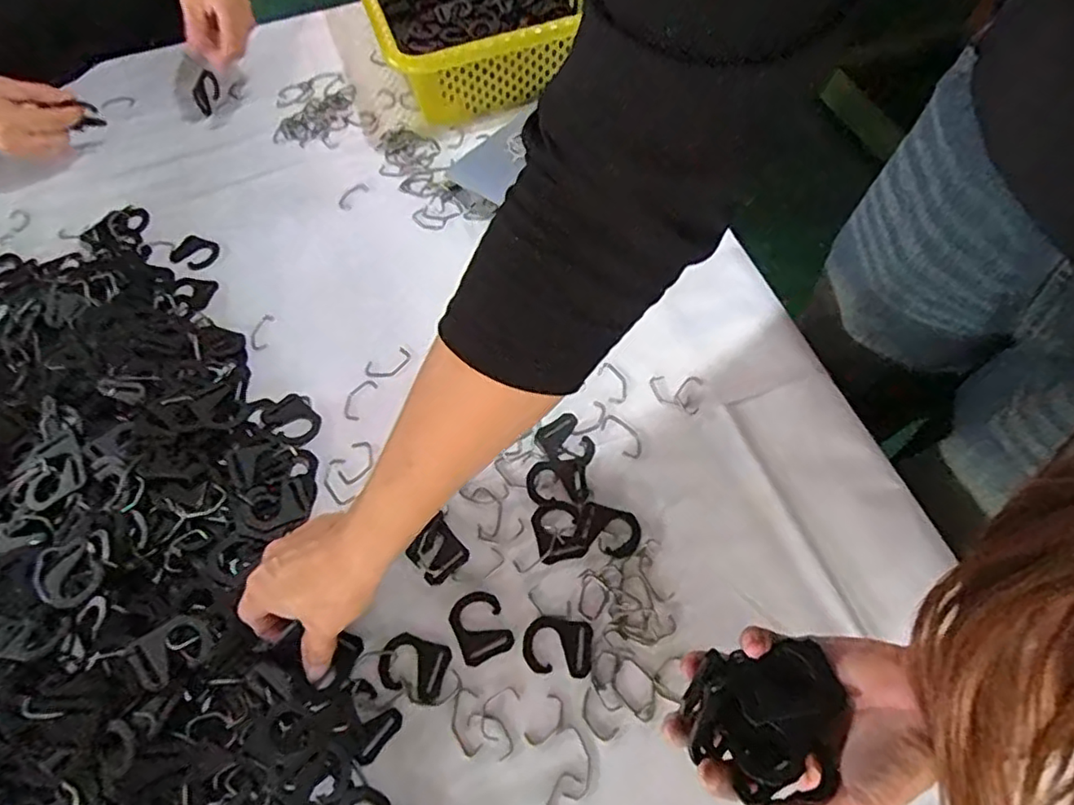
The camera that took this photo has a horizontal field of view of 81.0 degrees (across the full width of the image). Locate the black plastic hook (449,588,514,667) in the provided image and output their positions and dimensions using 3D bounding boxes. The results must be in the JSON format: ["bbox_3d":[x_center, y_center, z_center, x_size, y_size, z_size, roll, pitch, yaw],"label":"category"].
[{"bbox_3d":[-0.038,0.148,0.419,0.034,0.004,0.044,-23,61,-12],"label":"black plastic hook"}]

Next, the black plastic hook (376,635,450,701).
[{"bbox_3d":[-0.081,0.170,0.407,0.043,0.004,0.034,15,60,11],"label":"black plastic hook"}]

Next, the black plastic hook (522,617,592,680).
[{"bbox_3d":[0.013,0.159,0.409,0.044,0.004,0.035,4,59,4],"label":"black plastic hook"}]

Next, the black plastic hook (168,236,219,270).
[{"bbox_3d":[-0.331,-0.146,0.610,0.046,0.004,0.038,20,61,13],"label":"black plastic hook"}]

